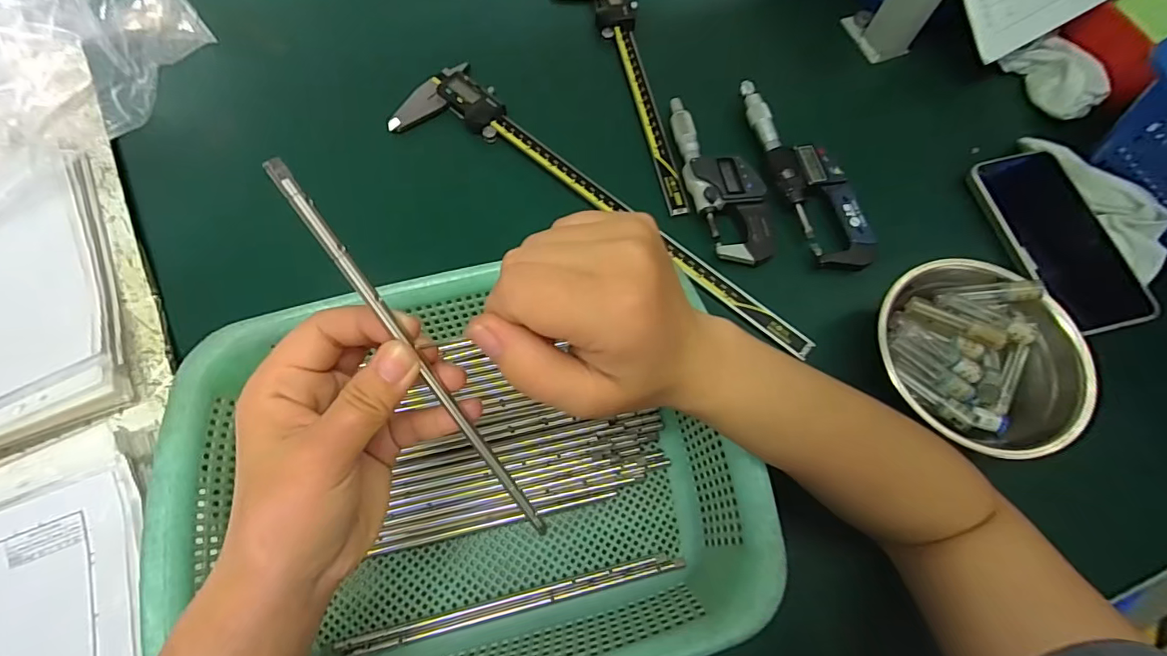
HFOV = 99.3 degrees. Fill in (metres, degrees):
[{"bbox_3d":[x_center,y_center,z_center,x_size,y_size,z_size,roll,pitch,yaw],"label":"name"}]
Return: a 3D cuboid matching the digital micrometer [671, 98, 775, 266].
[{"bbox_3d":[0.109,-0.122,0.394,0.053,0.017,0.154,-13,70,-7],"label":"digital micrometer"}]

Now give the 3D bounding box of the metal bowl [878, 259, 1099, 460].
[{"bbox_3d":[0.249,0.024,0.332,0.121,0.062,0.125,1,69,-2],"label":"metal bowl"}]

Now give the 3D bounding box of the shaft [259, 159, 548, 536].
[{"bbox_3d":[-0.061,0.023,0.204,0.006,0.004,0.192,-34,117,-14],"label":"shaft"}]

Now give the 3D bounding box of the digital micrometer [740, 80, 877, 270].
[{"bbox_3d":[0.176,-0.127,0.400,0.049,0.020,0.179,-16,71,-8],"label":"digital micrometer"}]

